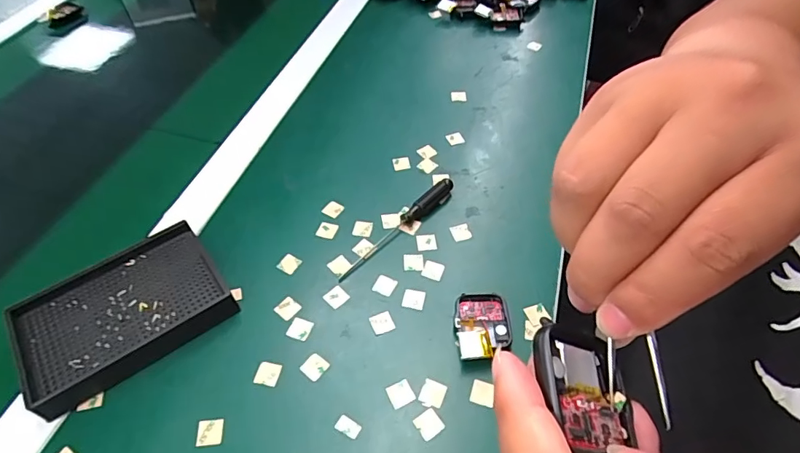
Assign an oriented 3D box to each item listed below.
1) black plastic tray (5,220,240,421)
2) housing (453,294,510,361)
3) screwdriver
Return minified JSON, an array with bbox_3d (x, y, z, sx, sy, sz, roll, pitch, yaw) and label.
[{"bbox_3d":[-0.201,0.063,0.348,0.135,0.022,0.098,-30,56,-21],"label":"black plastic tray"},{"bbox_3d":[0.059,0.072,0.337,0.038,0.015,0.053,2,51,3],"label":"housing"},{"bbox_3d":[-0.001,-0.001,0.399,0.130,0.013,0.013,-38,59,-25],"label":"screwdriver"}]

